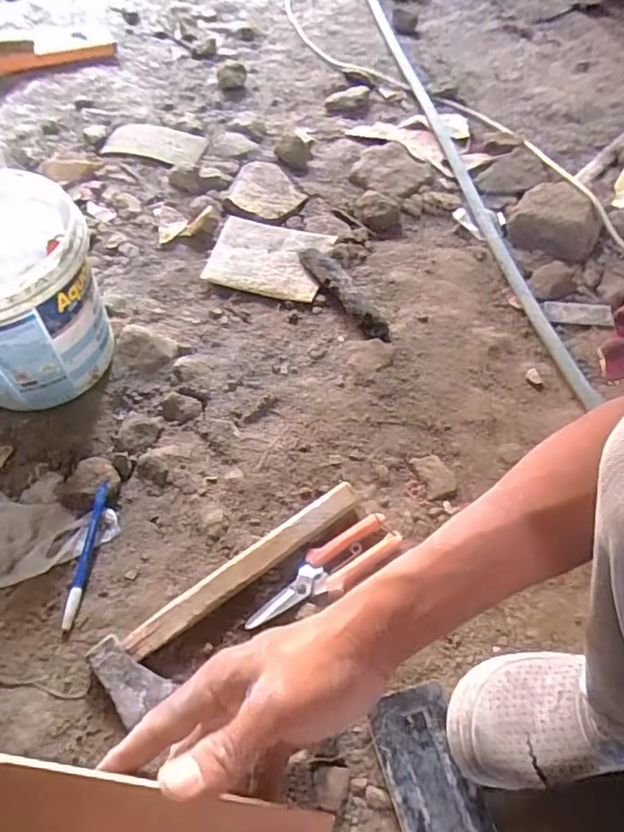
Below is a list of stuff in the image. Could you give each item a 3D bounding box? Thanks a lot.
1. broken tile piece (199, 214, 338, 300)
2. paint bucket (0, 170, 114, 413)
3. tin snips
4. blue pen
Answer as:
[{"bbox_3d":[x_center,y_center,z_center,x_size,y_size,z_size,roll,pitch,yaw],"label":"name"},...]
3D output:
[{"bbox_3d":[-0.061,-0.227,0.812,0.159,0.016,0.127,13,58,7],"label":"broken tile piece"},{"bbox_3d":[-0.341,-0.137,0.634,0.196,0.170,0.211,1,57,-1],"label":"paint bucket"},{"bbox_3d":[0.012,0.159,0.574,0.167,0.024,0.049,-32,64,-20],"label":"tin snips"},{"bbox_3d":[-0.227,0.135,0.573,0.014,0.014,0.150,3,57,0],"label":"blue pen"}]

